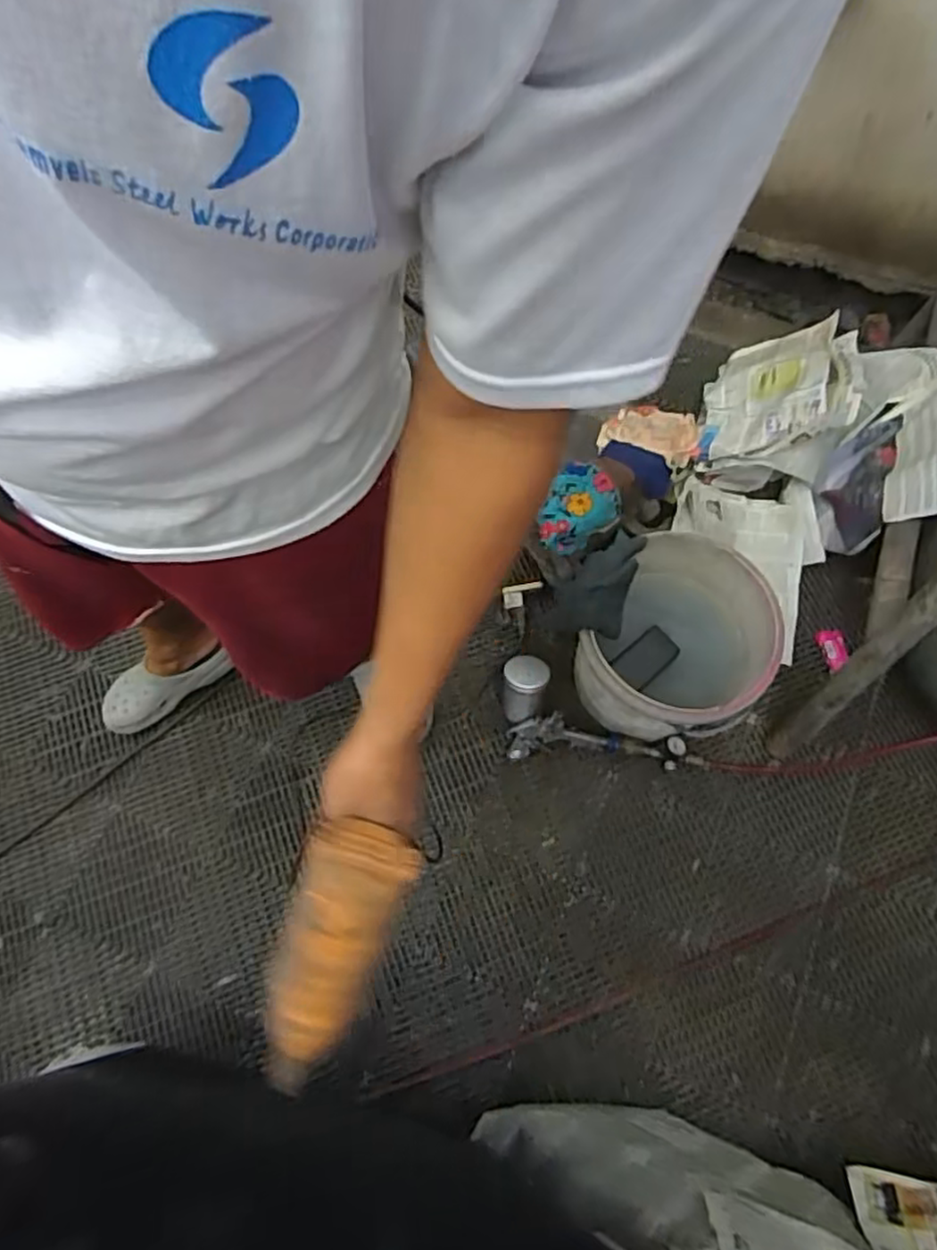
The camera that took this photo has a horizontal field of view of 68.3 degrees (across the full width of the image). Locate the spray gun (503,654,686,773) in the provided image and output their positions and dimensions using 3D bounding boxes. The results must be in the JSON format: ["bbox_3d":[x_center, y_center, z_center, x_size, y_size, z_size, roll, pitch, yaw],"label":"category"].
[{"bbox_3d":[0.221,0.159,1.223,0.328,0.133,0.165,4,72,3],"label":"spray gun"}]

